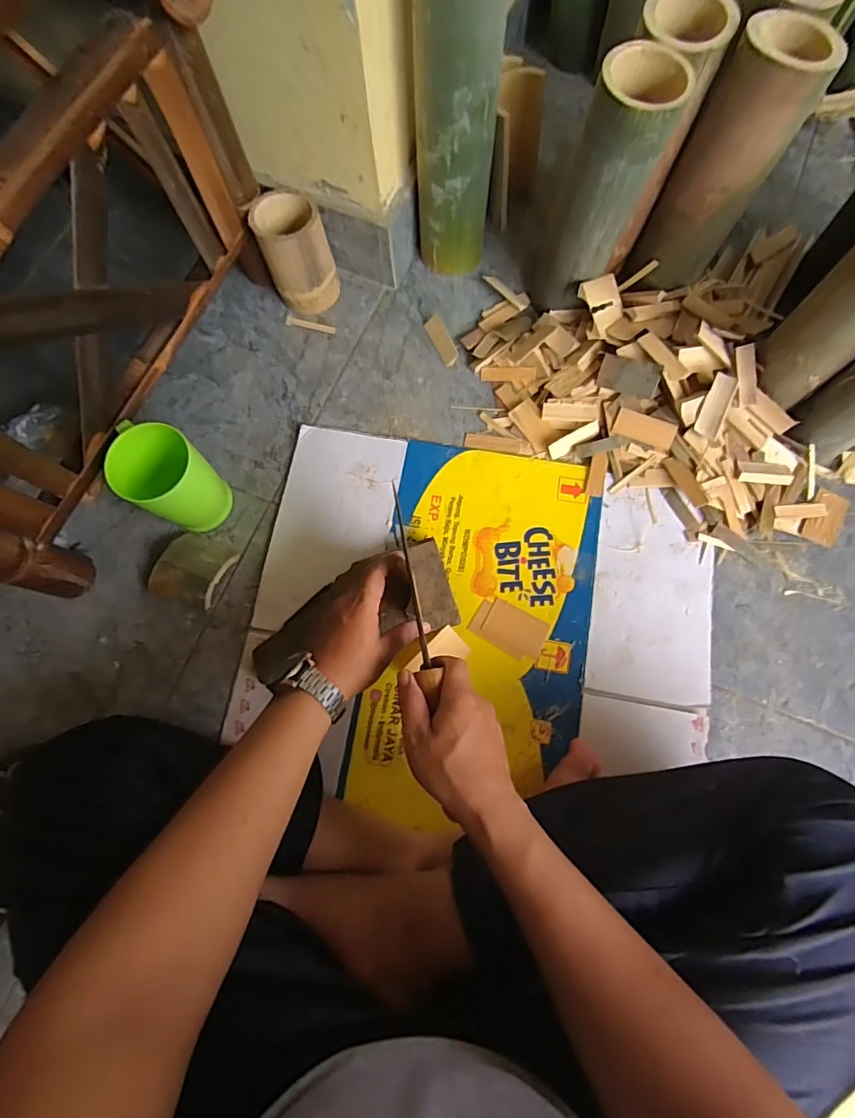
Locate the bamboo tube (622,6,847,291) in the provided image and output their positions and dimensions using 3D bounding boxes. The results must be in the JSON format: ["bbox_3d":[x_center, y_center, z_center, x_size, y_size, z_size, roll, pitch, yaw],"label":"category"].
[{"bbox_3d":[0.323,-0.426,0.572,0.102,0.240,0.090,31,78,9],"label":"bamboo tube"}]

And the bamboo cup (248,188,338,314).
[{"bbox_3d":[-0.172,-0.400,0.679,0.081,0.124,0.081,0,75,2],"label":"bamboo cup"}]

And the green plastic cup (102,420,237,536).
[{"bbox_3d":[-0.297,-0.088,0.589,0.108,0.134,0.082,22,77,7],"label":"green plastic cup"}]

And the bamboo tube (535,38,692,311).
[{"bbox_3d":[0.199,-0.405,0.576,0.087,0.239,0.089,21,77,7],"label":"bamboo tube"}]

